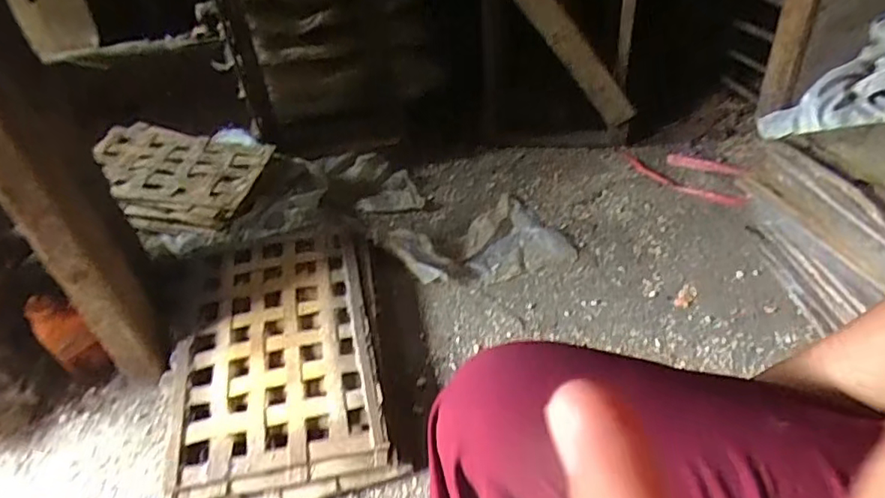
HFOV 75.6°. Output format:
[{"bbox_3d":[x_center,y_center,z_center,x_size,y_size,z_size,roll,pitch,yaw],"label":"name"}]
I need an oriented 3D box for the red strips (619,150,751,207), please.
[{"bbox_3d":[0.619,-0.206,1.441,0.154,0.040,0.332,-26,43,-25],"label":"red strips"}]

